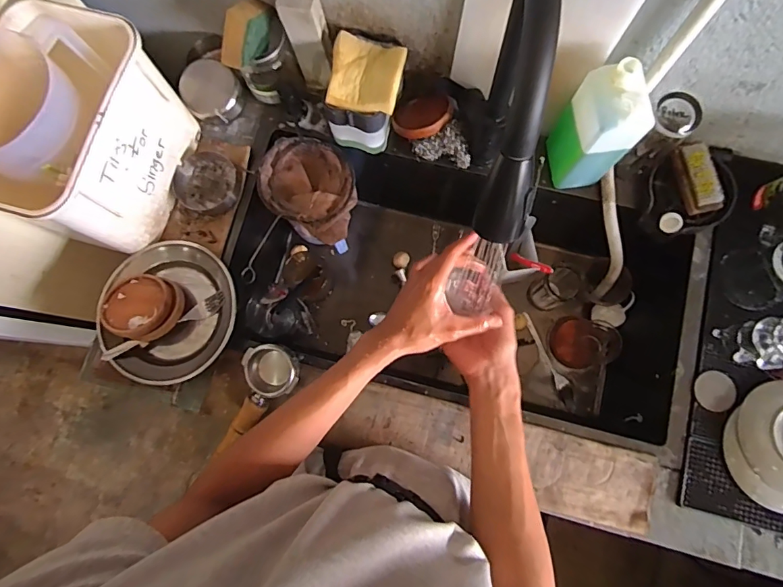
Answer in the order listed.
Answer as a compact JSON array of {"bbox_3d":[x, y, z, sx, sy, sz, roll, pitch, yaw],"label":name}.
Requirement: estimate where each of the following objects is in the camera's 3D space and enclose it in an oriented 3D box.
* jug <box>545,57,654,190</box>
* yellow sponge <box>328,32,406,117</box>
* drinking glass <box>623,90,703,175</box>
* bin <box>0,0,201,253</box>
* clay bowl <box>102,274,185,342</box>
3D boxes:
[{"bbox_3d":[0.283,-0.226,0.623,0.074,0.190,0.086,-8,79,0],"label":"jug"},{"bbox_3d":[-0.036,-0.309,0.637,0.101,0.020,0.101,12,80,4],"label":"yellow sponge"},{"bbox_3d":[0.379,-0.223,0.642,0.061,0.114,0.061,42,83,8],"label":"drinking glass"},{"bbox_3d":[-0.434,-0.217,0.638,0.196,0.221,0.273,14,80,4],"label":"bin"},{"bbox_3d":[-0.370,0.018,0.669,0.115,0.038,0.097,17,80,5],"label":"clay bowl"}]

